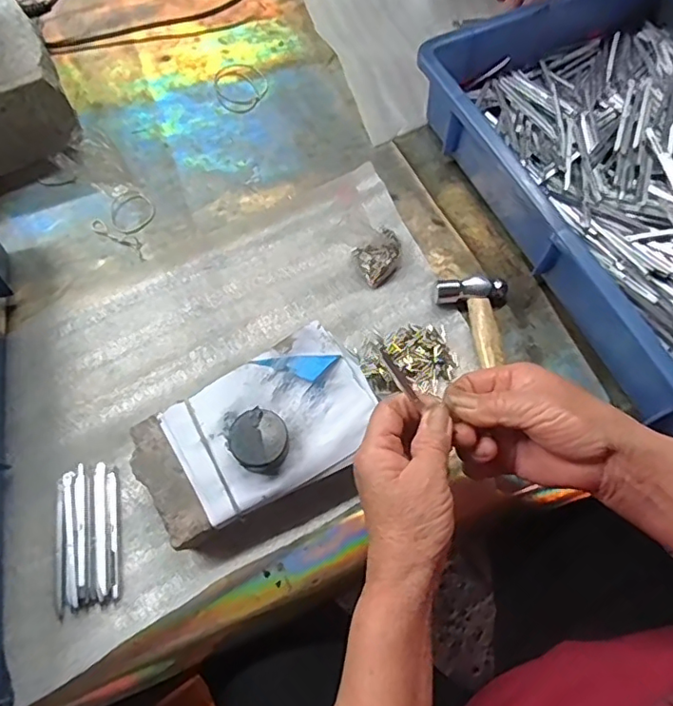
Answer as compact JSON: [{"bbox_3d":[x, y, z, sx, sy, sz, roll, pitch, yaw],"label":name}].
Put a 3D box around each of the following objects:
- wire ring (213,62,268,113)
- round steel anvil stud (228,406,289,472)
[{"bbox_3d":[-0.100,-0.274,0.567,0.058,0.005,0.063,0,67,-1],"label":"wire ring"},{"bbox_3d":[-0.051,0.059,0.368,0.037,0.021,0.037,0,67,-1],"label":"round steel anvil stud"}]

